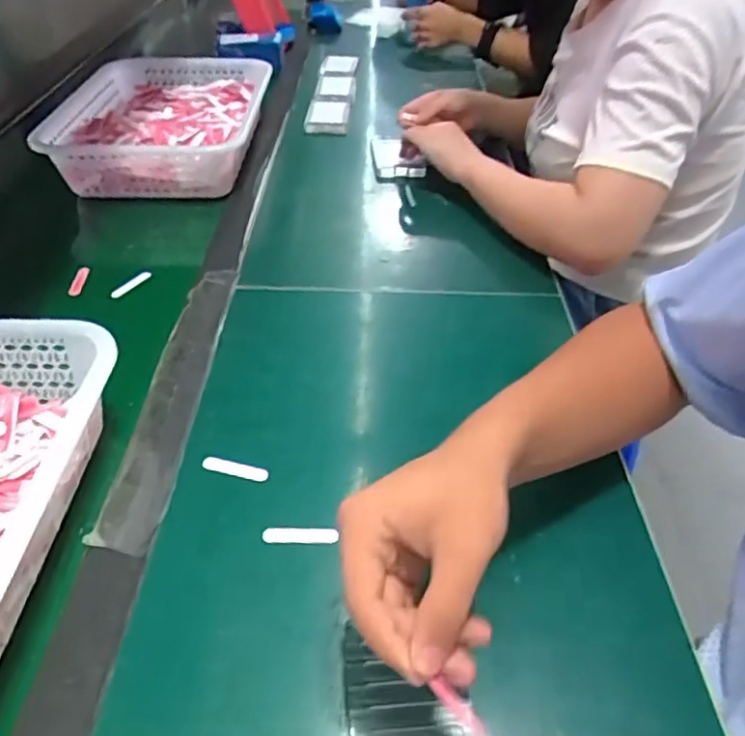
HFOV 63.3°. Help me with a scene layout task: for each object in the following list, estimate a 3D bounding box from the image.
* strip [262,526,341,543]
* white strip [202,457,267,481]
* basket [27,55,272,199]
[{"bbox_3d":[-0.050,0.115,0.420,0.051,0.004,0.011,0,43,0],"label":"strip"},{"bbox_3d":[-0.104,0.076,0.459,0.051,0.005,0.011,10,43,10],"label":"white strip"},{"bbox_3d":[-0.300,-0.363,0.906,0.259,0.086,0.373,-1,43,-2],"label":"basket"}]

